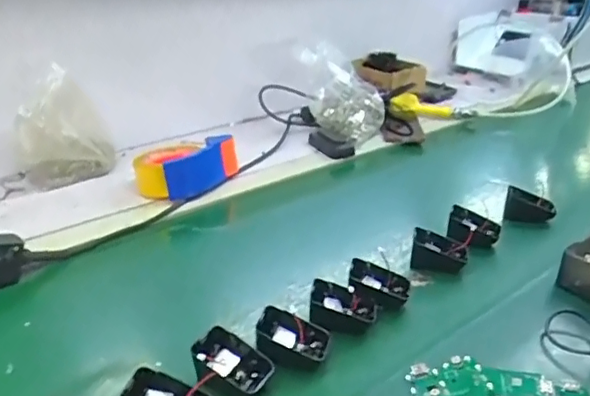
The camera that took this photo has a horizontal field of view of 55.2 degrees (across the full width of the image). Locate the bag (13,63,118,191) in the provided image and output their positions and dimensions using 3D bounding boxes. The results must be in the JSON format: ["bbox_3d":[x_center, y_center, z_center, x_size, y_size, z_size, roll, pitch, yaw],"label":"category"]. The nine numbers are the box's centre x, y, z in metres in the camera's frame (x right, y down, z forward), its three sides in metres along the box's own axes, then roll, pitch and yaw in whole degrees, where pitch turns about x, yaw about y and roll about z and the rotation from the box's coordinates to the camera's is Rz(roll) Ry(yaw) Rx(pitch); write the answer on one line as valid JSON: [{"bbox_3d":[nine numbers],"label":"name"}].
[{"bbox_3d":[-0.346,-0.095,0.853,0.134,0.173,0.077,-10,28,-22],"label":"bag"}]

